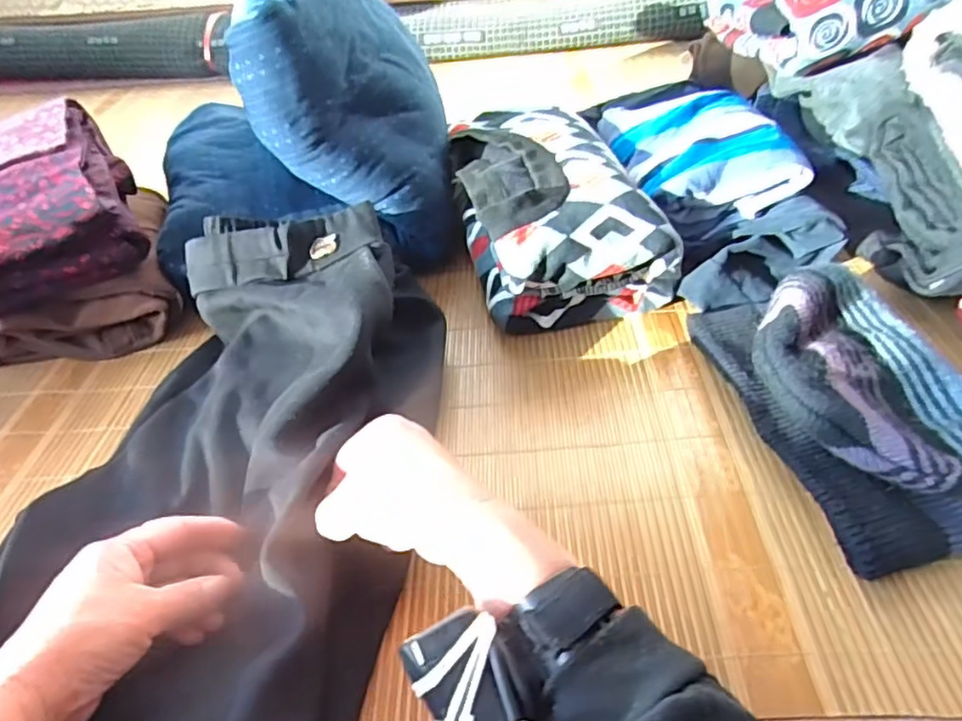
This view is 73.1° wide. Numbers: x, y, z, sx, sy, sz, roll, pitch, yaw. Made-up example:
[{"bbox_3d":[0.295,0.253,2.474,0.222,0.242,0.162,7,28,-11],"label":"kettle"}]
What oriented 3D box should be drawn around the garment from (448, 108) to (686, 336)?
[{"bbox_3d":[0.061,-0.144,0.599,0.154,0.092,0.255,-13,40,-6],"label":"garment"}]

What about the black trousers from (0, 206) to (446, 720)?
[{"bbox_3d":[-0.145,0.130,0.382,0.228,0.116,0.549,-4,54,0],"label":"black trousers"}]

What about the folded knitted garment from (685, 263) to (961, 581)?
[{"bbox_3d":[0.238,0.017,0.418,0.126,0.052,0.225,-12,40,-5],"label":"folded knitted garment"}]

